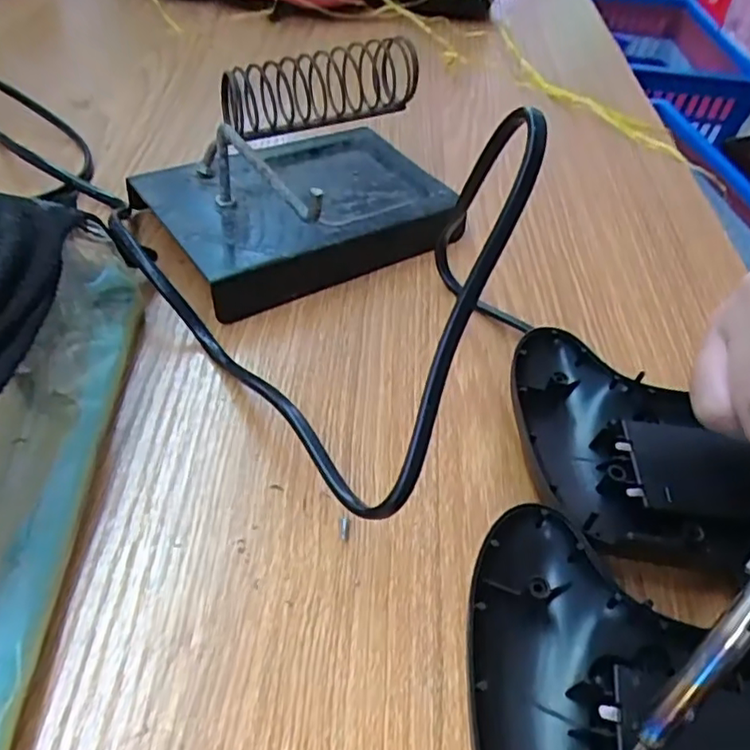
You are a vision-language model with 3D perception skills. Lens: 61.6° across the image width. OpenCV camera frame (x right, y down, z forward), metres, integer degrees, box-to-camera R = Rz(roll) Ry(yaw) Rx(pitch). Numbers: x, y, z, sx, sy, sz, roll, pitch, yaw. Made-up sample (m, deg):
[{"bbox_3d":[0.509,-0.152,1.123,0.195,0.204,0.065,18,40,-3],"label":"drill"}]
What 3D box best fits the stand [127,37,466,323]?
[{"bbox_3d":[-0.034,-0.095,0.279,0.133,0.059,0.120,-19,52,-23],"label":"stand"}]

